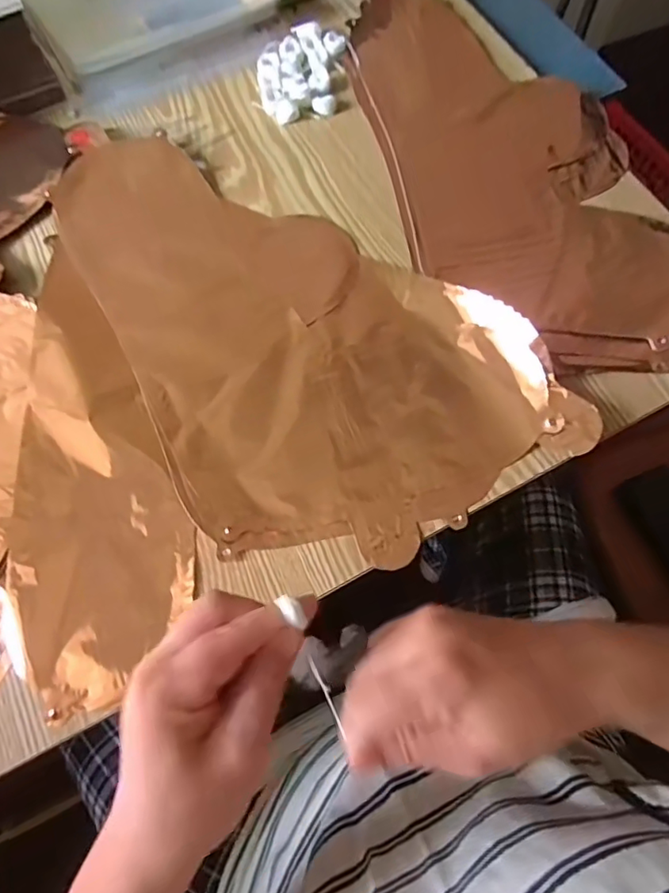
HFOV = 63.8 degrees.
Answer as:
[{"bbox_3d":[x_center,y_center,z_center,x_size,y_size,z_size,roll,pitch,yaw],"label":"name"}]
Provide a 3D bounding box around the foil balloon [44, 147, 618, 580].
[{"bbox_3d":[-0.037,-0.109,0.402,0.251,0.024,0.398,-30,72,-10],"label":"foil balloon"}]

